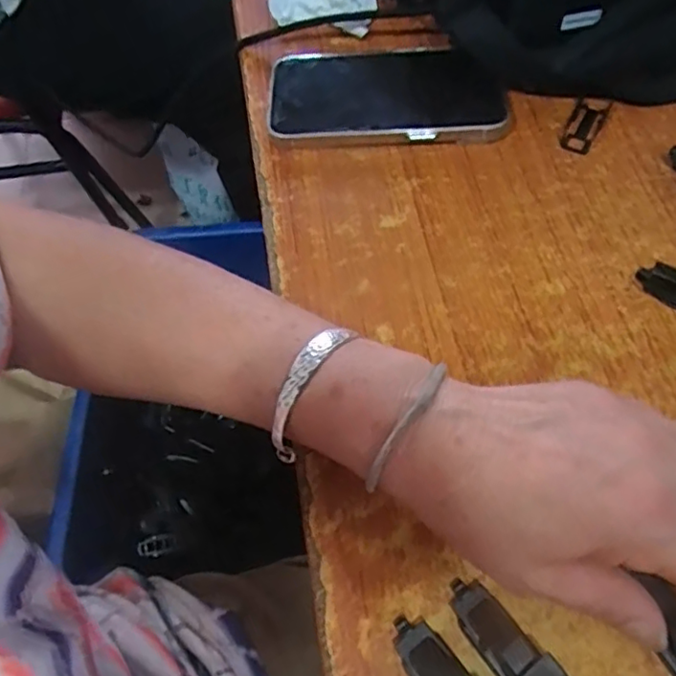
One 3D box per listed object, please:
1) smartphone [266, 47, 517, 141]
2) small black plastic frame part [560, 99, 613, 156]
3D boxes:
[{"bbox_3d":[0.032,-0.157,0.392,0.147,0.014,0.080,2,62,5],"label":"smartphone"},{"bbox_3d":[0.151,-0.130,0.375,0.019,0.005,0.043,25,66,16],"label":"small black plastic frame part"}]

